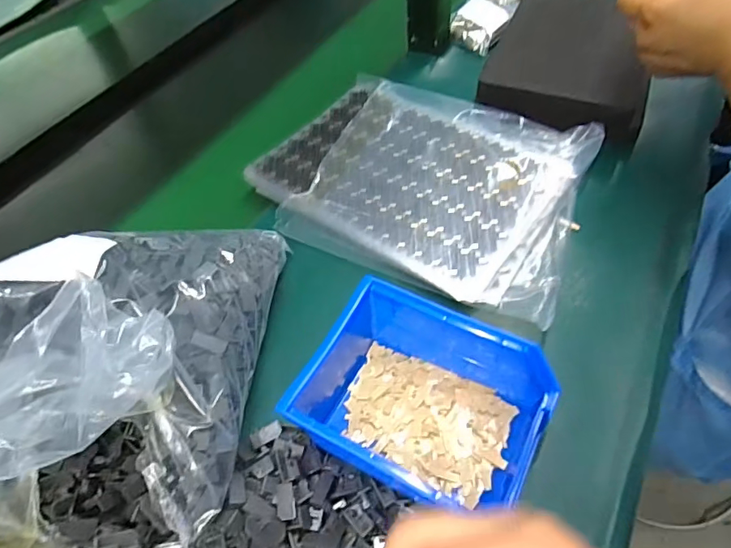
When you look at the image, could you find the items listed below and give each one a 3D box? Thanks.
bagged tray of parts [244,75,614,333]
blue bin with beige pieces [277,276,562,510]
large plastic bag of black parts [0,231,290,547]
[{"bbox_3d":[0.053,-0.094,0.465,0.289,0.025,0.234,20,59,17],"label":"bagged tray of parts"},{"bbox_3d":[0.038,0.077,0.302,0.141,0.062,0.109,20,59,17],"label":"blue bin with beige pieces"},{"bbox_3d":[-0.167,0.053,0.294,0.177,0.134,0.267,1,55,5],"label":"large plastic bag of black parts"}]

